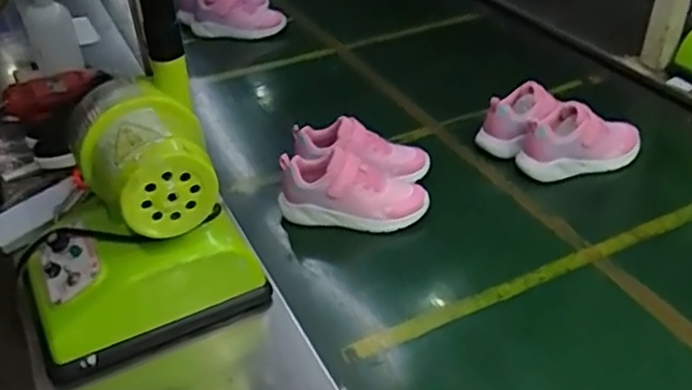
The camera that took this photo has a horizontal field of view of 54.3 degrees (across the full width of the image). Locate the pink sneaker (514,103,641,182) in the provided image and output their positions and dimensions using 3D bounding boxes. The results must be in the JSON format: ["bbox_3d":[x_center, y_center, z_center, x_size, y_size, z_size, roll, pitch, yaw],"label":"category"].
[{"bbox_3d":[0.340,-0.088,0.979,0.176,0.090,0.076,-12,37,-12],"label":"pink sneaker"}]

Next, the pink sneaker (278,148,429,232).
[{"bbox_3d":[0.008,-0.006,0.897,0.191,0.085,0.070,5,37,10],"label":"pink sneaker"}]

